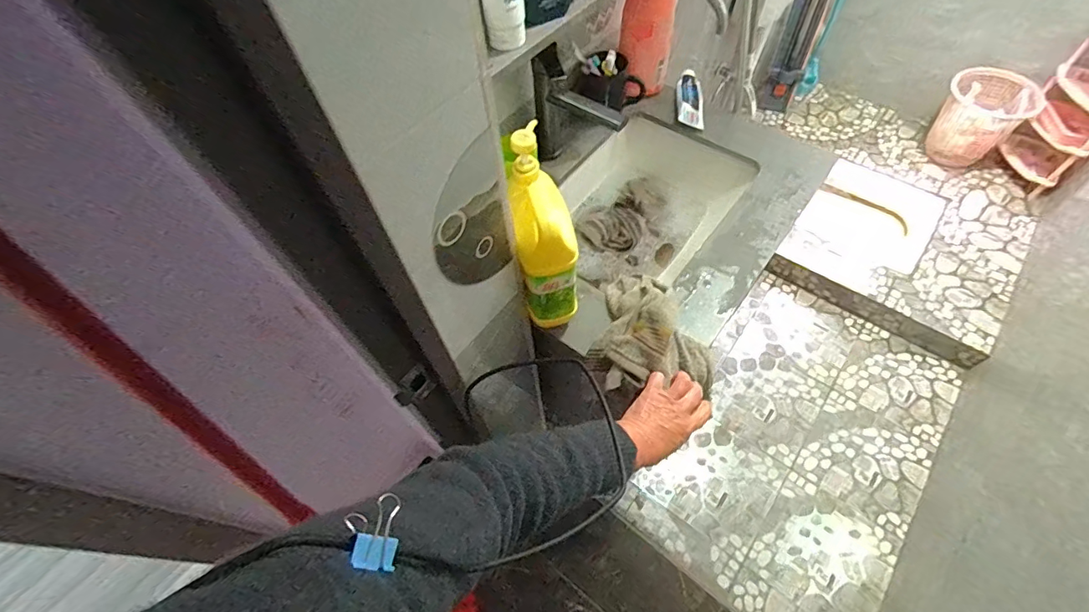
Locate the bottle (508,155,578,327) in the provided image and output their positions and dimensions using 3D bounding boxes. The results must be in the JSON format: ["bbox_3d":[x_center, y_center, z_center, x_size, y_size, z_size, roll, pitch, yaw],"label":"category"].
[{"bbox_3d":[-0.001,-0.078,0.626,0.071,0.204,0.137,-8,59,-2],"label":"bottle"}]

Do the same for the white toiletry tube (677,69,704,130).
[{"bbox_3d":[0.294,-0.425,0.963,0.051,0.026,0.183,6,59,7],"label":"white toiletry tube"}]

